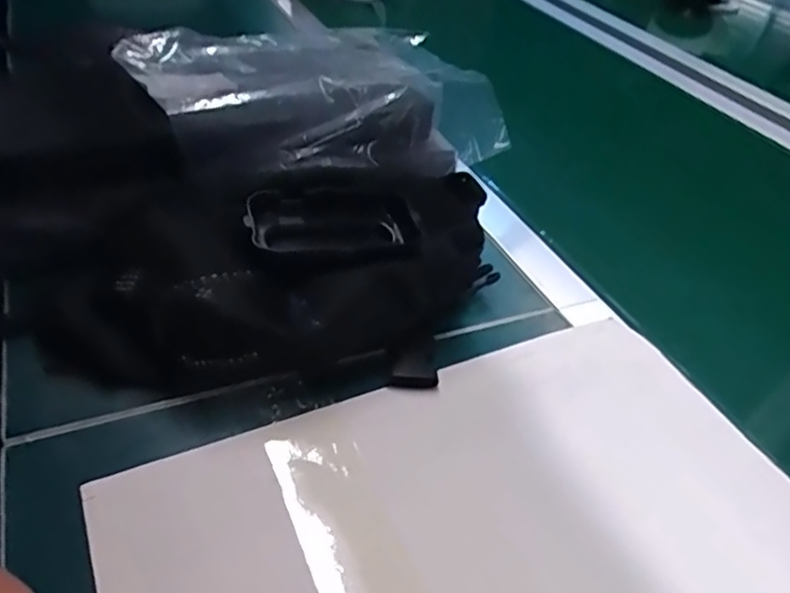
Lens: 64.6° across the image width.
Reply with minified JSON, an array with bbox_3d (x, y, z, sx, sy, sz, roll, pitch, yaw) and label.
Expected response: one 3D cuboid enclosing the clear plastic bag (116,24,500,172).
[{"bbox_3d":[-0.074,-0.169,0.505,0.266,0.059,0.190,-8,42,-17],"label":"clear plastic bag"}]

